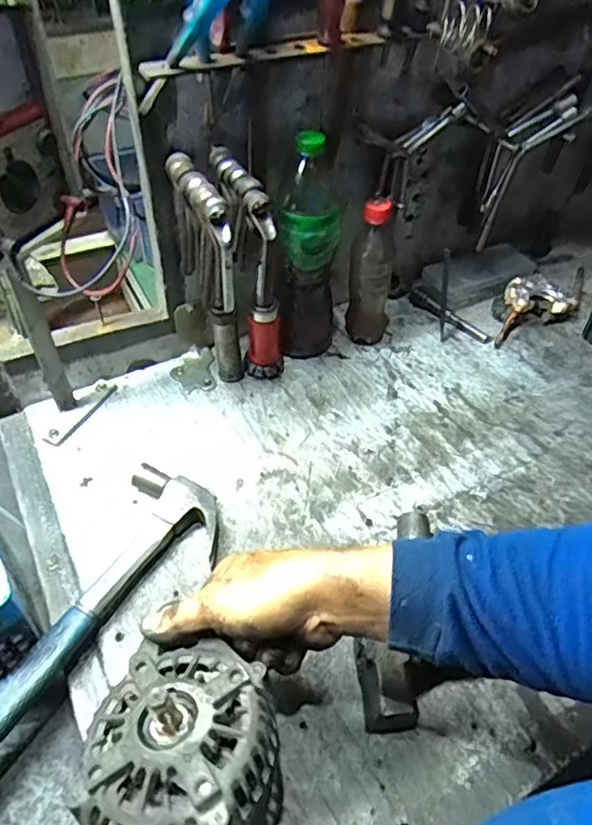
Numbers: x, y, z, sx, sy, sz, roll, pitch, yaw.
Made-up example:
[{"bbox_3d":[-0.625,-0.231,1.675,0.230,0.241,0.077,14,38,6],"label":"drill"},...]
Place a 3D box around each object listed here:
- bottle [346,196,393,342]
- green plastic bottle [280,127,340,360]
[{"bbox_3d":[0.093,-0.170,0.723,0.055,0.195,0.061,6,49,4],"label":"bottle"},{"bbox_3d":[0.016,-0.175,0.676,0.064,0.268,0.063,10,49,8],"label":"green plastic bottle"}]

